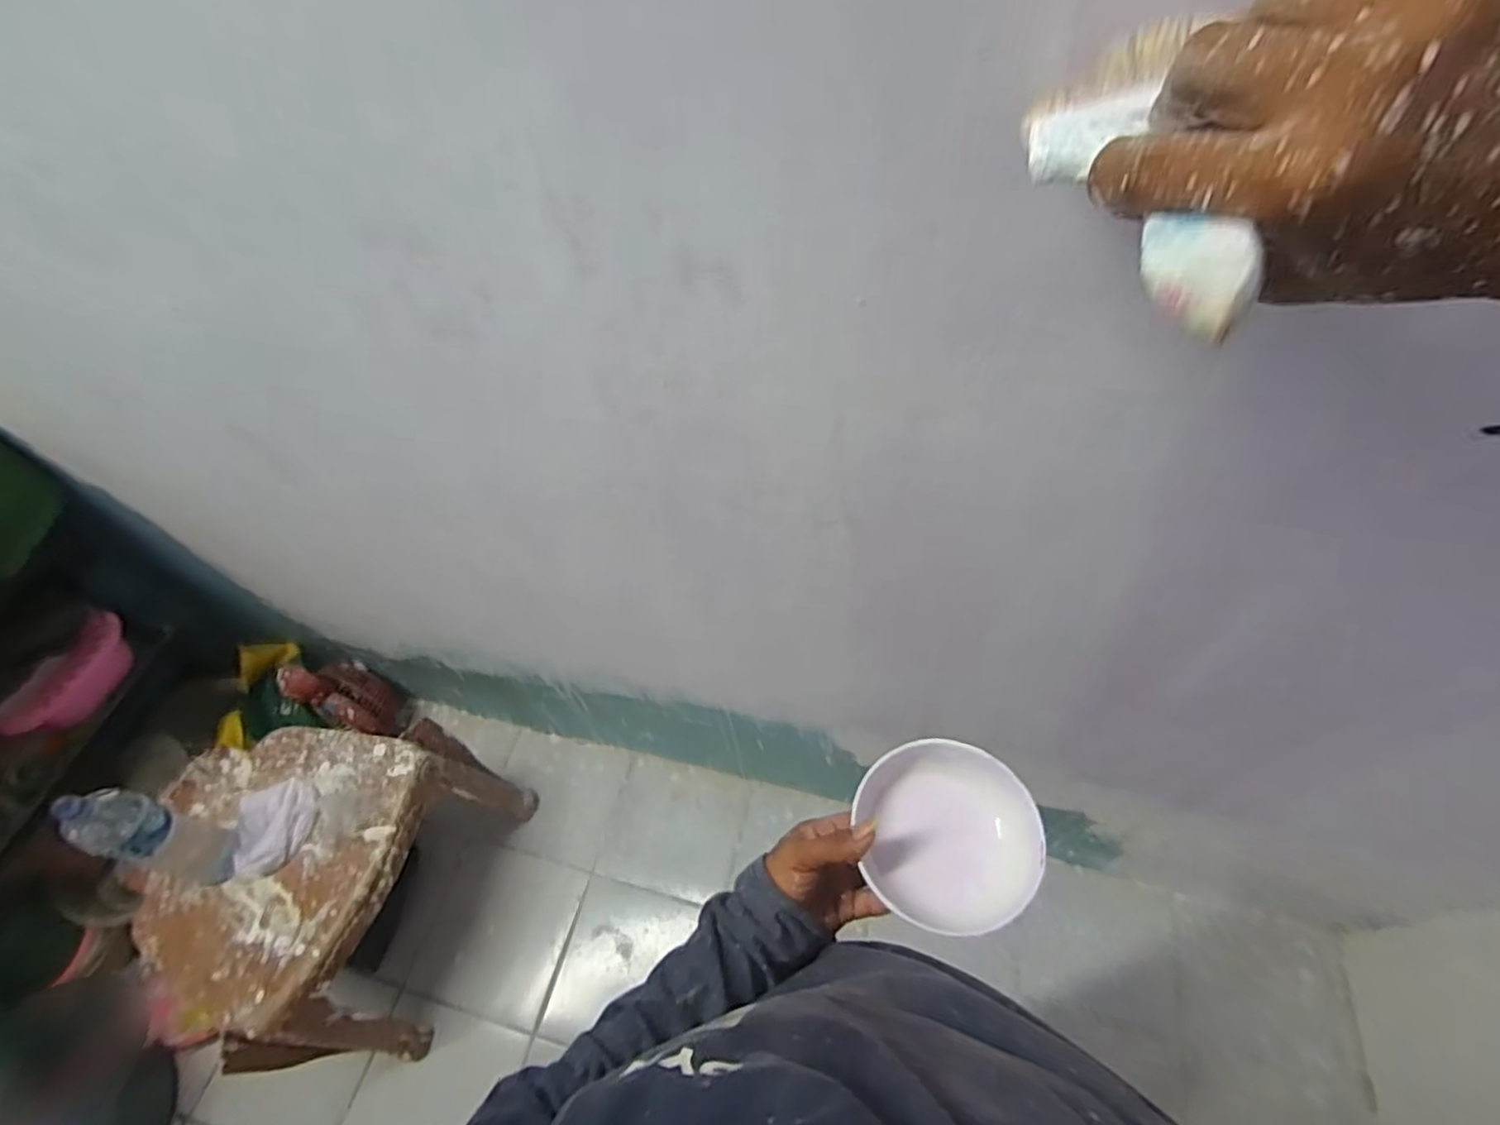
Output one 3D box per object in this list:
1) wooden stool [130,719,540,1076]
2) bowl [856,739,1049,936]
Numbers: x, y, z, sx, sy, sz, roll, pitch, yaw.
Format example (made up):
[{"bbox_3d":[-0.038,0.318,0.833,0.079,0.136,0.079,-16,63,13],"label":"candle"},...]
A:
[{"bbox_3d":[-0.779,0.565,1.245,0.448,0.431,0.517,14,60,12],"label":"wooden stool"},{"bbox_3d":[0.155,0.213,0.526,0.126,0.053,0.143,-2,58,2],"label":"bowl"}]

